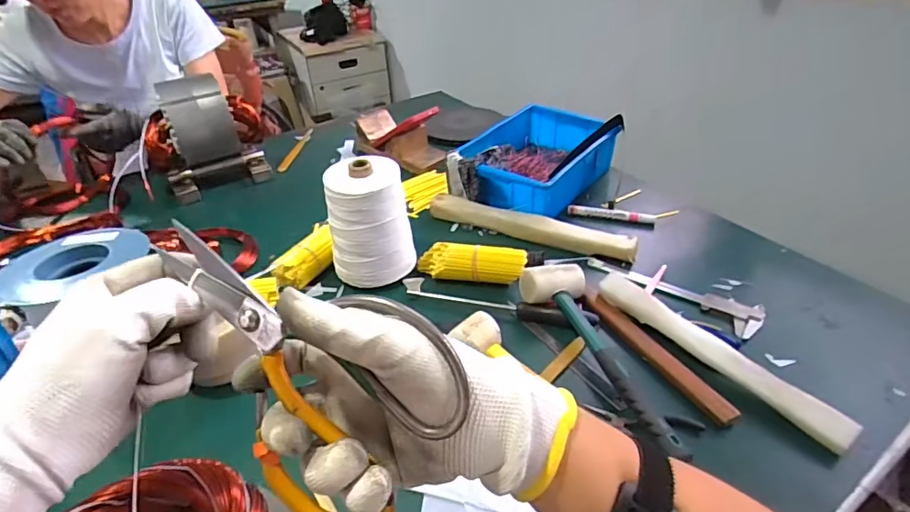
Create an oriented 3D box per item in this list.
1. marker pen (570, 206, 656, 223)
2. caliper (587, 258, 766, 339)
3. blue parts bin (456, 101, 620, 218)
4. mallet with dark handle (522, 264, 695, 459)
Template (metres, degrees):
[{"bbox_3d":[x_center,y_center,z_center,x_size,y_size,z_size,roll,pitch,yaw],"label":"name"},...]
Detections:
[{"bbox_3d":[0.258,-0.070,0.849,0.138,0.015,0.014,8,38,14],"label":"marker pen"},{"bbox_3d":[0.299,0.043,0.705,0.226,0.019,0.062,29,47,35],"label":"caliper"},{"bbox_3d":[0.151,-0.184,0.939,0.203,0.085,0.303,23,43,30],"label":"blue parts bin"},{"bbox_3d":[0.167,0.104,0.580,0.077,0.056,0.270,-13,38,-14],"label":"mallet with dark handle"}]

